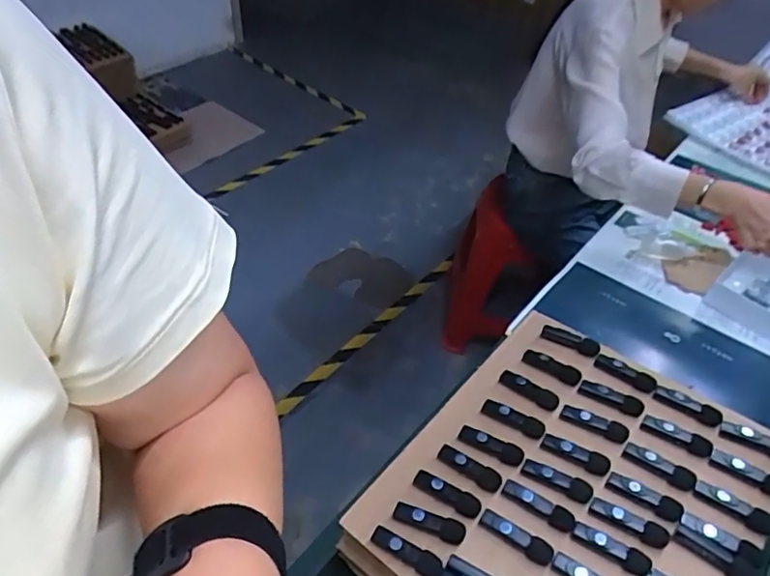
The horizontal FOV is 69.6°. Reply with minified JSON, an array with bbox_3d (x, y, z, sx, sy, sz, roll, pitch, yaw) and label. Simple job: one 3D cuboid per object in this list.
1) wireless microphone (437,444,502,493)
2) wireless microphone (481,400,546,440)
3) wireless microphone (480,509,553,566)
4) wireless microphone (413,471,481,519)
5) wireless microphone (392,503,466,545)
[{"bbox_3d":[0.082,0.174,0.538,0.065,0.020,0.017,31,51,21],"label":"wireless microphone"},{"bbox_3d":[0.133,0.136,0.576,0.065,0.019,0.018,26,50,17],"label":"wireless microphone"},{"bbox_3d":[0.115,0.219,0.487,0.065,0.018,0.018,24,49,16],"label":"wireless microphone"},{"bbox_3d":[0.059,0.191,0.518,0.066,0.015,0.018,29,50,19],"label":"wireless microphone"},{"bbox_3d":[0.040,0.210,0.498,0.065,0.015,0.016,20,48,13],"label":"wireless microphone"}]

